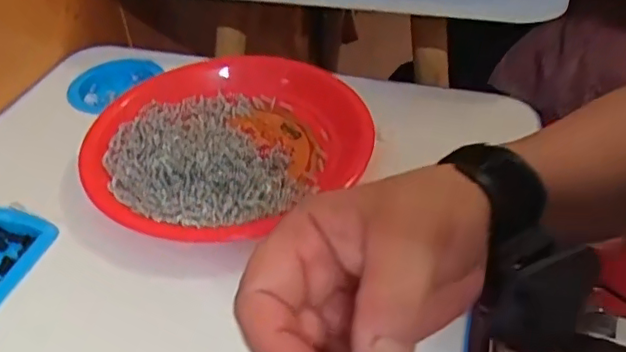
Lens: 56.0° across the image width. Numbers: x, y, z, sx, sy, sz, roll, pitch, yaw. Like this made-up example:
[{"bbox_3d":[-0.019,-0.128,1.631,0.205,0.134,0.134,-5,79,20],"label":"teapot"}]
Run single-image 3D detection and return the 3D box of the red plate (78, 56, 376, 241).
[{"bbox_3d":[-0.077,-0.037,0.479,0.217,0.019,0.222,-1,41,1],"label":"red plate"}]

